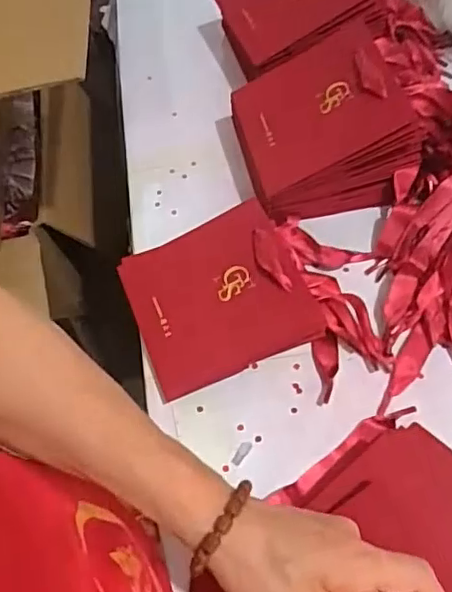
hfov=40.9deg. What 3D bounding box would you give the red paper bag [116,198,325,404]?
[{"bbox_3d":[-0.010,0.000,0.510,0.137,0.020,0.138,-27,60,2],"label":"red paper bag"}]

